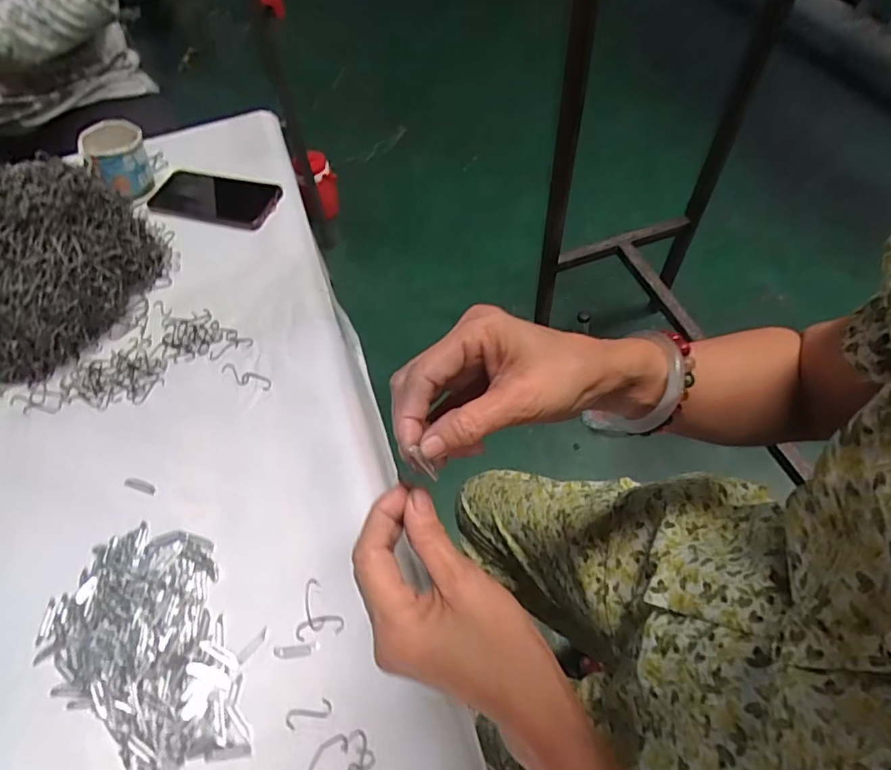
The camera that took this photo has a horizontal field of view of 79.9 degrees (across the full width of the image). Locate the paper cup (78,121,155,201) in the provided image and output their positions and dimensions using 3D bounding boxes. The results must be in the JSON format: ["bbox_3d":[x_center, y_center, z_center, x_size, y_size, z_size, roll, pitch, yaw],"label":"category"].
[{"bbox_3d":[-0.417,-0.289,0.689,0.071,0.081,0.067,-2,58,3],"label":"paper cup"}]

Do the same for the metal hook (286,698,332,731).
[{"bbox_3d":[-0.098,0.237,0.382,0.033,0.004,0.012,-18,58,-7],"label":"metal hook"}]

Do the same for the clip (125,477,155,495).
[{"bbox_3d":[-0.280,0.091,0.485,0.034,0.004,0.010,14,60,13],"label":"clip"}]

